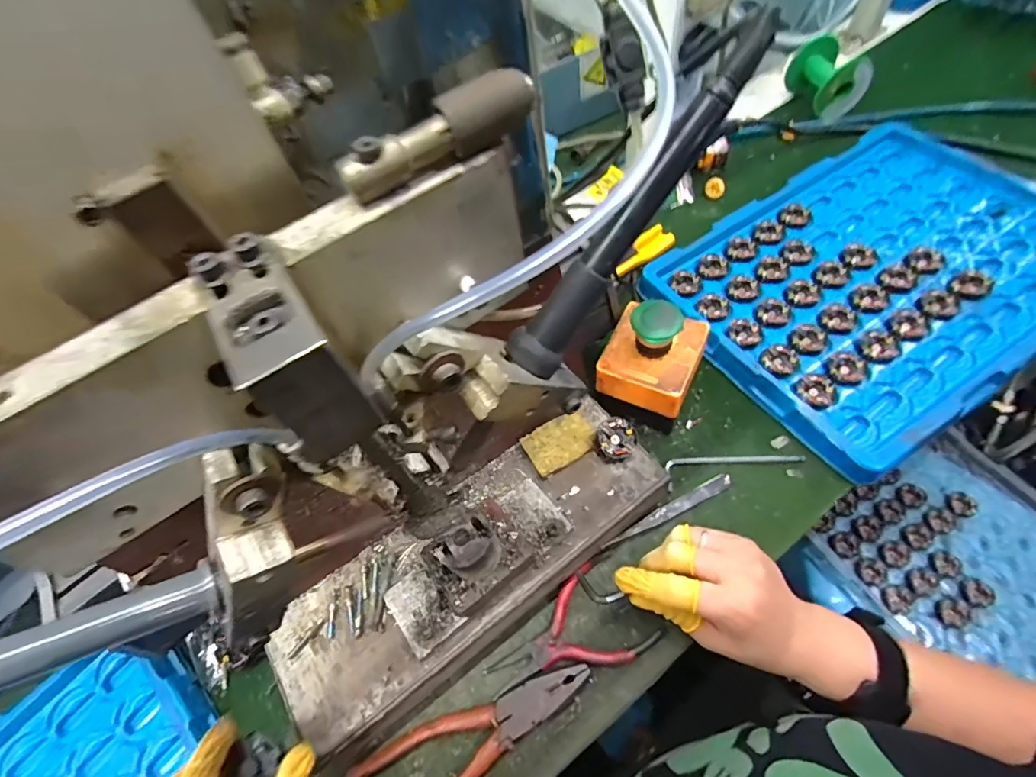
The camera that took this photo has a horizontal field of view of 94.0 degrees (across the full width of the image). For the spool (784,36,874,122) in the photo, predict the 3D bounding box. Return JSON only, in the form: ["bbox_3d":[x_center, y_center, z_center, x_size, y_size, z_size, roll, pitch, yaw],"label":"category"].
[{"bbox_3d":[0.391,-0.397,0.614,0.070,0.055,0.098,-8,58,4],"label":"spool"}]

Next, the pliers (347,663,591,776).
[{"bbox_3d":[-0.027,0.233,0.321,0.165,0.022,0.046,-27,59,-7],"label":"pliers"}]

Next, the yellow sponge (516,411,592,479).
[{"bbox_3d":[0.033,0.041,0.374,0.054,0.007,0.035,-30,59,-9],"label":"yellow sponge"}]

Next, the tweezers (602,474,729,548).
[{"bbox_3d":[0.120,0.097,0.383,0.114,0.013,0.012,-27,59,-7],"label":"tweezers"}]

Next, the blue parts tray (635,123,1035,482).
[{"bbox_3d":[0.354,-0.122,0.463,0.393,0.037,0.275,-32,60,-11],"label":"blue parts tray"}]

